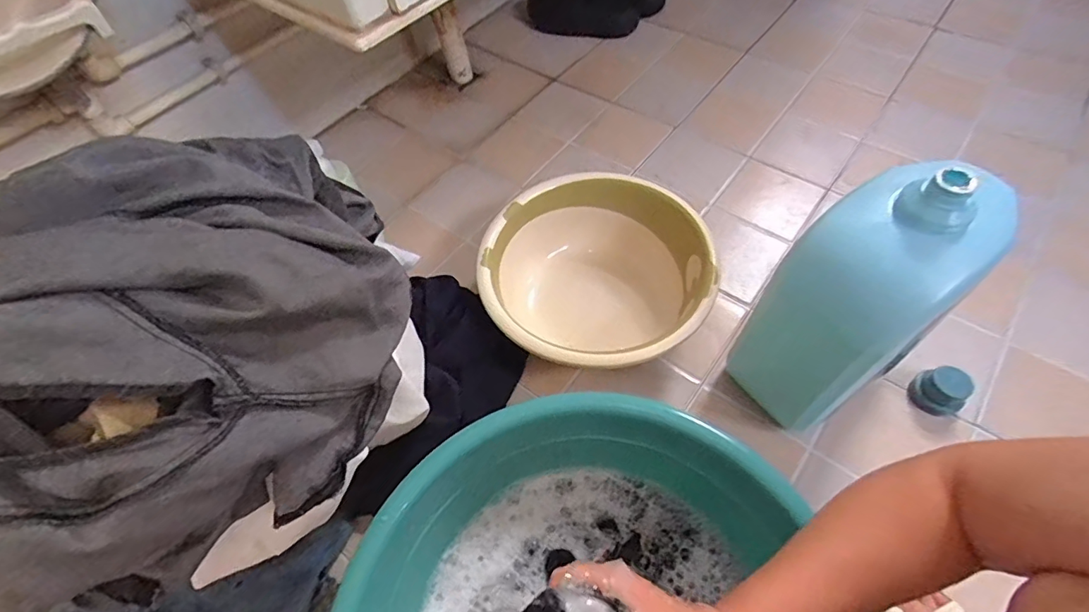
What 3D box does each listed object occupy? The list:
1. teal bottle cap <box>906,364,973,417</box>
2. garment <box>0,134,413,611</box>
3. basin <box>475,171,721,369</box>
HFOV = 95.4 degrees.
[{"bbox_3d":[0.505,0.109,0.633,0.051,0.045,0.054,-2,58,4],"label":"teal bottle cap"},{"bbox_3d":[-0.298,0.017,0.403,0.361,0.177,0.311,-31,62,-16],"label":"garment"},{"bbox_3d":[0.073,-0.037,0.720,0.313,0.136,0.287,-2,58,4],"label":"basin"}]

